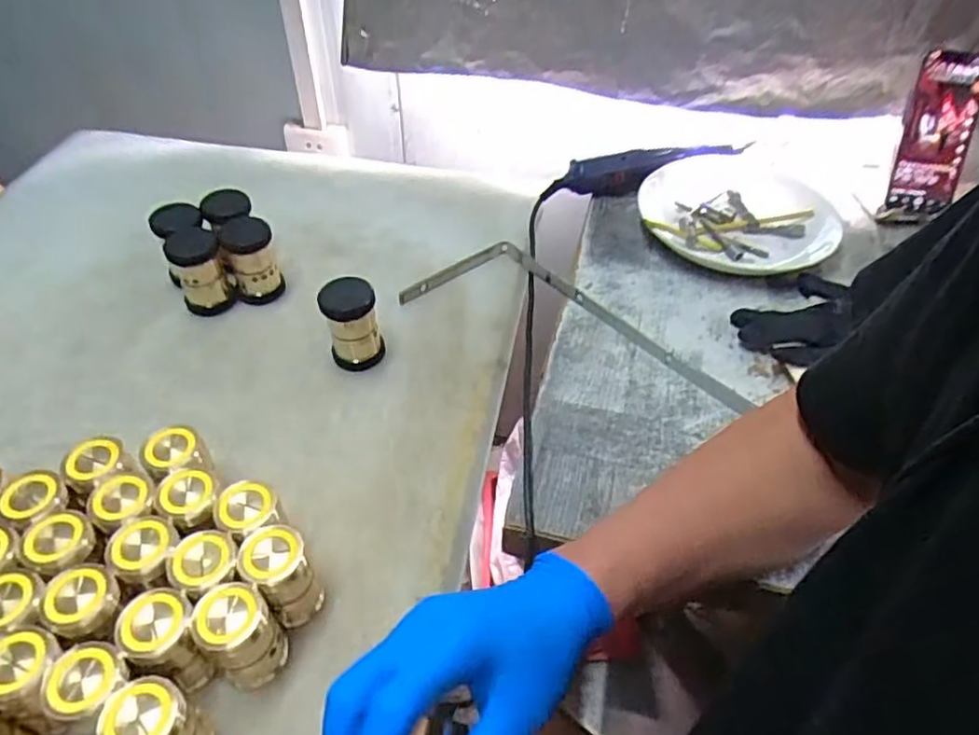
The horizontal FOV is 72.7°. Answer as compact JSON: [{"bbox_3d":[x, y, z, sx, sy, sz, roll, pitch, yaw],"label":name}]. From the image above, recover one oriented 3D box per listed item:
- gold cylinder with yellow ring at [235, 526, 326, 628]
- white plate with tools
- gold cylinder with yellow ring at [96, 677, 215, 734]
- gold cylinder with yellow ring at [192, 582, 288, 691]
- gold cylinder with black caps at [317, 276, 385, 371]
[{"bbox_3d":[-0.128,0.129,0.410,0.036,0.071,0.038,0,46,0],"label":"gold cylinder with yellow ring"},{"bbox_3d":[0.261,-0.175,0.706,0.192,0.043,0.207,0,46,0],"label":"white plate with tools"},{"bbox_3d":[-0.171,0.194,0.351,0.035,0.075,0.036,0,46,0],"label":"gold cylinder with yellow ring"},{"bbox_3d":[-0.141,0.153,0.379,0.036,0.071,0.037,0,46,0],"label":"gold cylinder with yellow ring"},{"bbox_3d":[-0.113,-0.034,0.550,0.043,0.070,0.039,-12,47,-11],"label":"gold cylinder with black caps"}]

